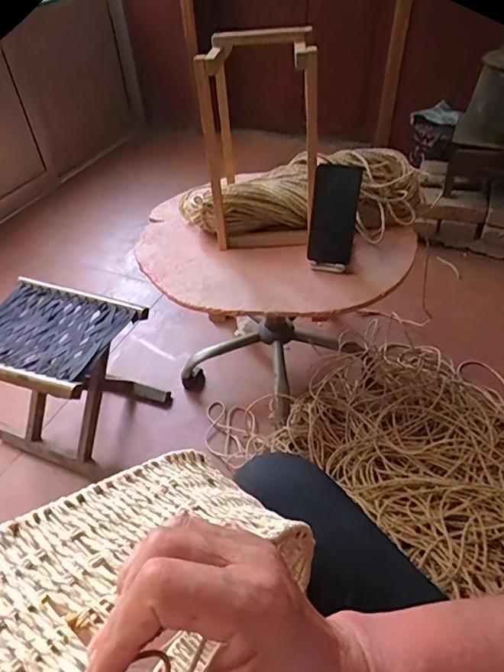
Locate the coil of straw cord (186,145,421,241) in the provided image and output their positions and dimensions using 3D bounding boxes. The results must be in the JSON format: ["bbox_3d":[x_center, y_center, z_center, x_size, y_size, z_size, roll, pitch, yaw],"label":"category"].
[{"bbox_3d":[0.090,-0.271,0.897,0.474,0.121,0.154,3,45,6],"label":"coil of straw cord"}]

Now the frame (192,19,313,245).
[{"bbox_3d":[0.015,-0.347,0.826,0.183,0.331,0.198,0,45,3],"label":"frame"}]

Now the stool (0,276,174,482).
[{"bbox_3d":[-0.399,0.095,1.002,0.304,0.306,0.256,15,48,17],"label":"stool"}]

